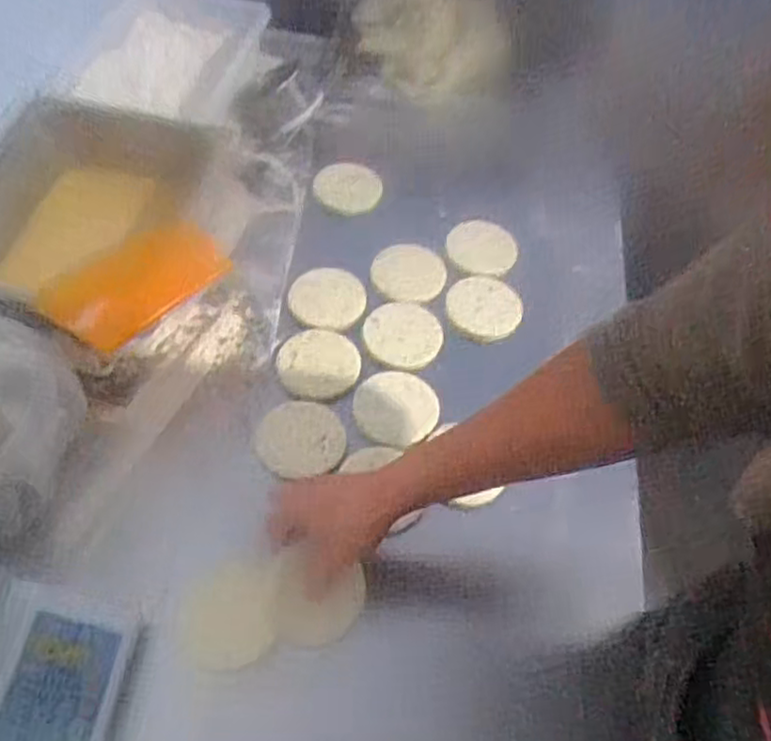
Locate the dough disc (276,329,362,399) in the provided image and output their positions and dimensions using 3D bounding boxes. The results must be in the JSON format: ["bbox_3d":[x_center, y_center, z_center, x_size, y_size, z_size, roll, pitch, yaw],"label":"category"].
[{"bbox_3d":[-0.079,-0.010,0.820,0.096,0.009,0.088,2,56,-3],"label":"dough disc"}]

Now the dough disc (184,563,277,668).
[{"bbox_3d":[-0.150,0.233,0.669,0.081,0.020,0.095,-5,57,-8],"label":"dough disc"}]

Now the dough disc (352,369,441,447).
[{"bbox_3d":[0.011,0.037,0.788,0.090,0.017,0.092,2,56,-3],"label":"dough disc"}]

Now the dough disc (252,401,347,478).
[{"bbox_3d":[-0.095,0.072,0.765,0.098,0.005,0.089,-8,57,-10],"label":"dough disc"}]

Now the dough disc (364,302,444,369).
[{"bbox_3d":[0.023,-0.048,0.855,0.092,0.005,0.099,2,56,-3],"label":"dough disc"}]

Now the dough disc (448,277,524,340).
[{"bbox_3d":[0.126,-0.084,0.885,0.095,0.015,0.085,14,56,5],"label":"dough disc"}]

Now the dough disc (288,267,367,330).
[{"bbox_3d":[-0.071,-0.095,0.874,0.093,0.005,0.095,2,56,-3],"label":"dough disc"}]

